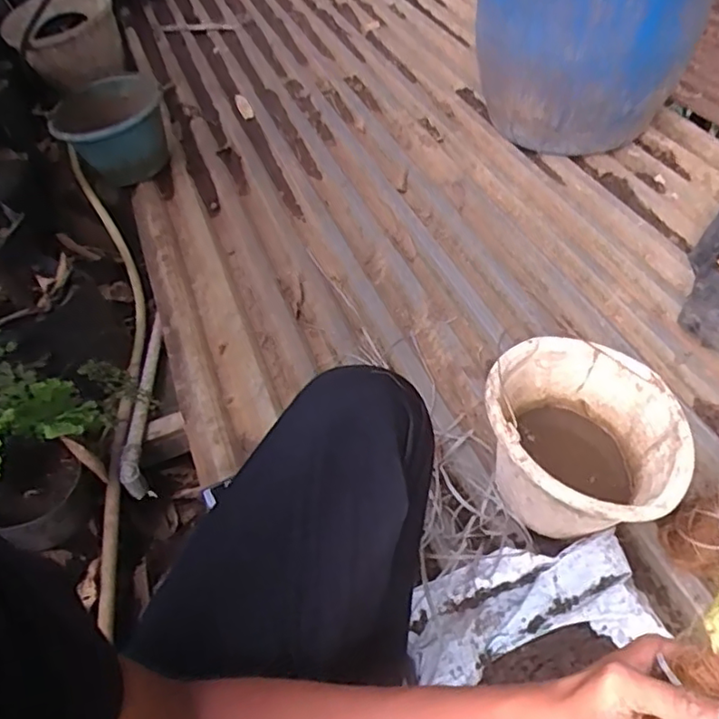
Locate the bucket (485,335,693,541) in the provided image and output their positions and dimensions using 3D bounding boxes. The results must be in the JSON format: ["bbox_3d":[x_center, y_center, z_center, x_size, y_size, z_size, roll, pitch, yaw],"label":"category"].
[{"bbox_3d":[0.273,0.115,0.783,0.226,0.169,0.248,-1,49,2],"label":"bucket"}]

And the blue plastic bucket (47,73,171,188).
[{"bbox_3d":[-0.546,-0.499,1.374,0.242,0.162,0.256,-21,53,-8],"label":"blue plastic bucket"}]

